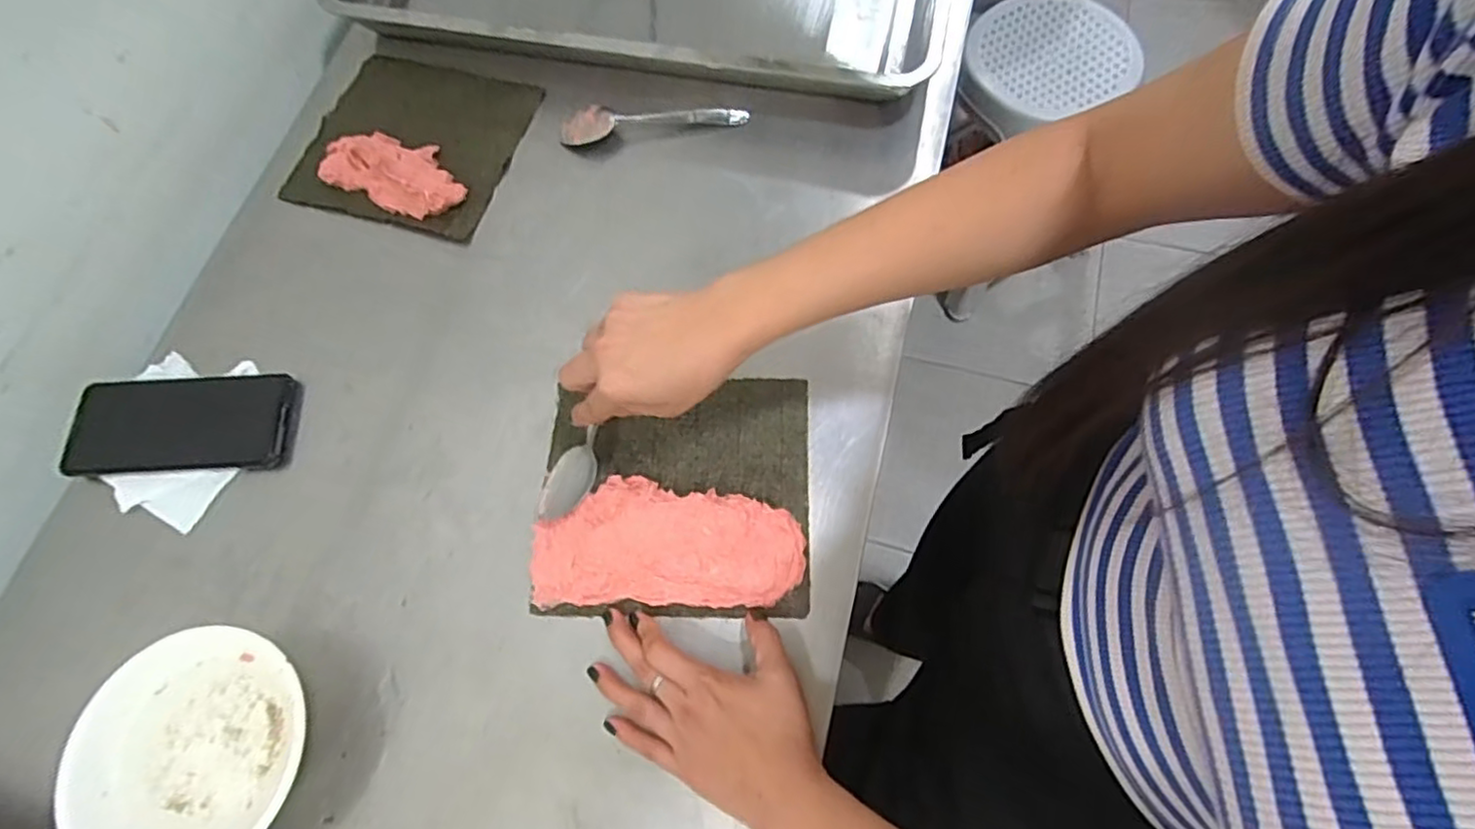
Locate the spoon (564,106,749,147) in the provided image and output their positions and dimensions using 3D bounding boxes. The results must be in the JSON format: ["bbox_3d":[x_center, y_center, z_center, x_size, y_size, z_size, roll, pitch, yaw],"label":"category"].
[{"bbox_3d":[-0.076,-0.267,0.603,0.167,0.018,0.033,-6,67,1],"label":"spoon"}]

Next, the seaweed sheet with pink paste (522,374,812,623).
[{"bbox_3d":[-0.045,0.055,0.486,0.191,0.018,0.172,0,67,3],"label":"seaweed sheet with pink paste"}]

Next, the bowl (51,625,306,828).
[{"bbox_3d":[-0.342,0.212,0.419,0.132,0.037,0.140,-1,67,2],"label":"bowl"}]

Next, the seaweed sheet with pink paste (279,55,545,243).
[{"bbox_3d":[-0.302,-0.260,0.615,0.186,0.032,0.180,14,68,9],"label":"seaweed sheet with pink paste"}]

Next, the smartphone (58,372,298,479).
[{"bbox_3d":[-0.440,0.005,0.526,0.166,0.014,0.079,-4,67,1],"label":"smartphone"}]

